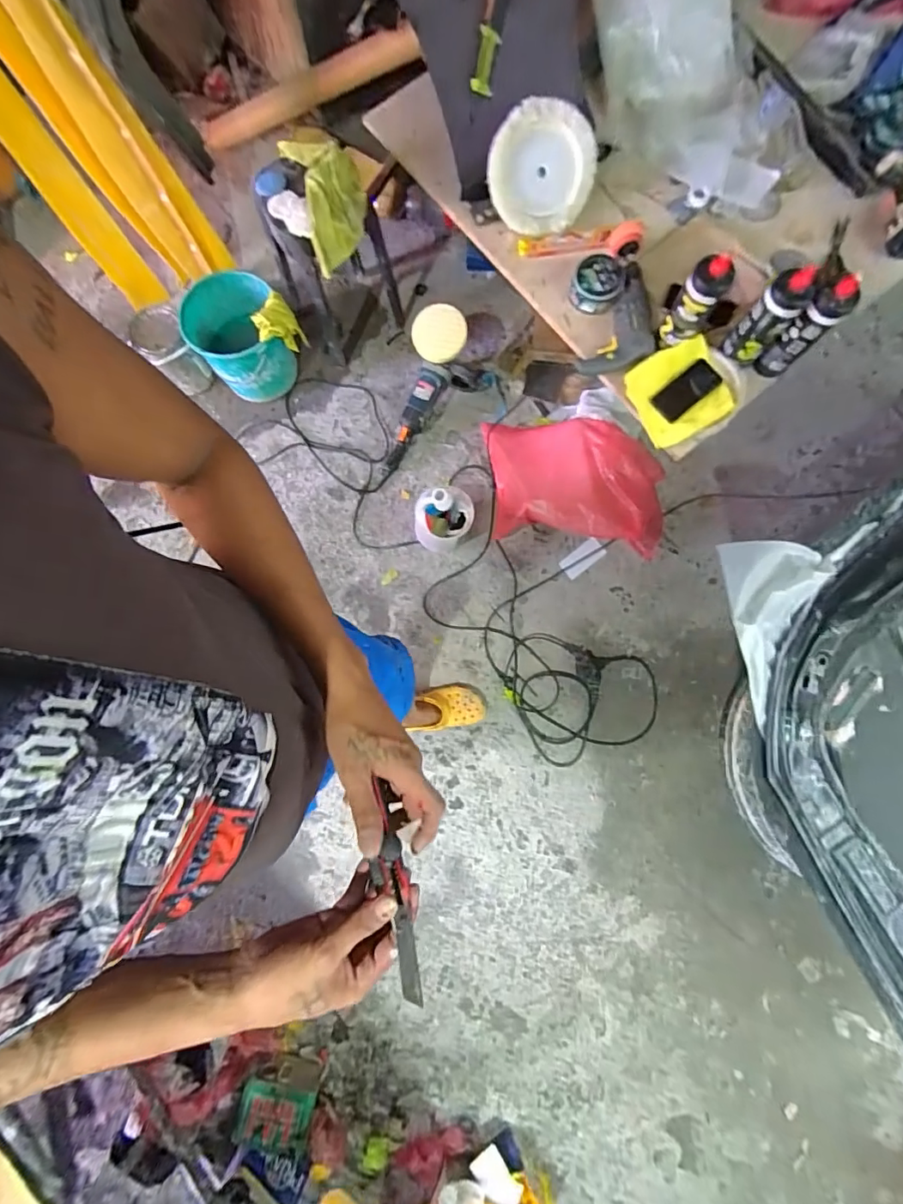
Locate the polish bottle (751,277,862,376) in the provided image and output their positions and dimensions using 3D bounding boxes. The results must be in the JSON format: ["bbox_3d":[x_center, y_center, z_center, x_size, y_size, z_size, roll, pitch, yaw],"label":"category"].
[{"bbox_3d":[0.767,-0.583,1.086,0.080,0.244,0.077,44,83,8],"label":"polish bottle"}]

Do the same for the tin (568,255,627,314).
[{"bbox_3d":[0.358,-0.778,1.232,0.124,0.048,0.133,0,80,1],"label":"tin"}]

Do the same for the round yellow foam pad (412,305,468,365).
[{"bbox_3d":[-0.037,-0.766,1.424,0.164,0.042,0.151,20,107,17],"label":"round yellow foam pad"}]

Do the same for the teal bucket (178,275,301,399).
[{"bbox_3d":[-0.640,-0.802,1.546,0.272,0.265,0.354,-39,81,-6],"label":"teal bucket"}]

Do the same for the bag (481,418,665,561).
[{"bbox_3d":[0.377,-0.364,1.512,0.535,0.144,0.358,6,78,3],"label":"bag"}]

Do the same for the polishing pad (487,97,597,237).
[{"bbox_3d":[0.218,-1.068,1.239,0.249,0.066,0.258,8,119,-5],"label":"polishing pad"}]

